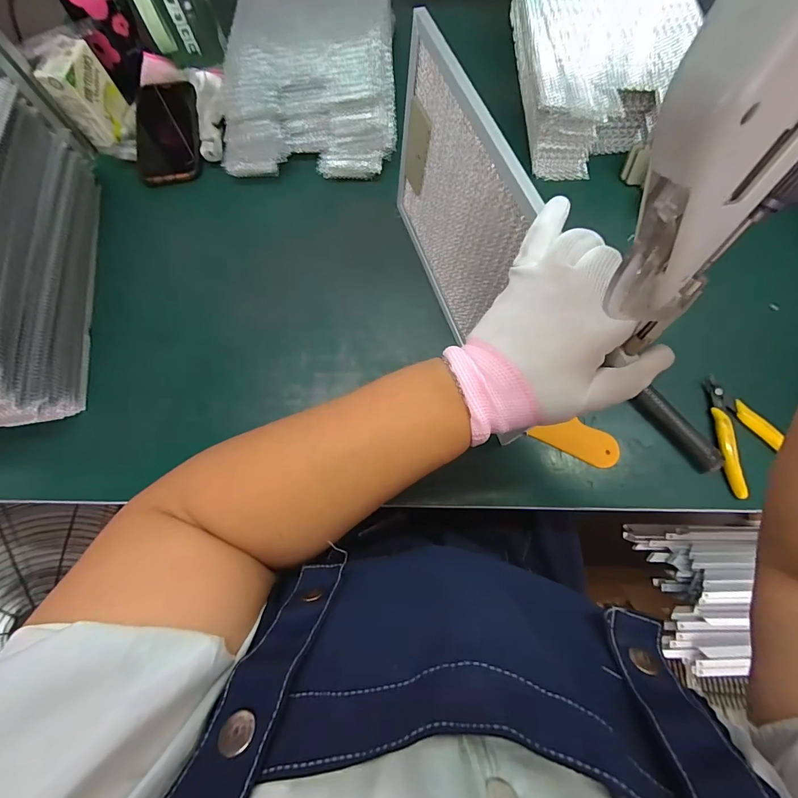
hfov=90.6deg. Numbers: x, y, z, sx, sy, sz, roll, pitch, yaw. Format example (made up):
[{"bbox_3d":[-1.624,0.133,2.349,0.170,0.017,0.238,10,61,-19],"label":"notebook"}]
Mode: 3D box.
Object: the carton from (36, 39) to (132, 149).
[{"bbox_3d":[-0.419,-0.410,0.531,0.049,0.092,0.073,11,73,6],"label":"carton"}]

